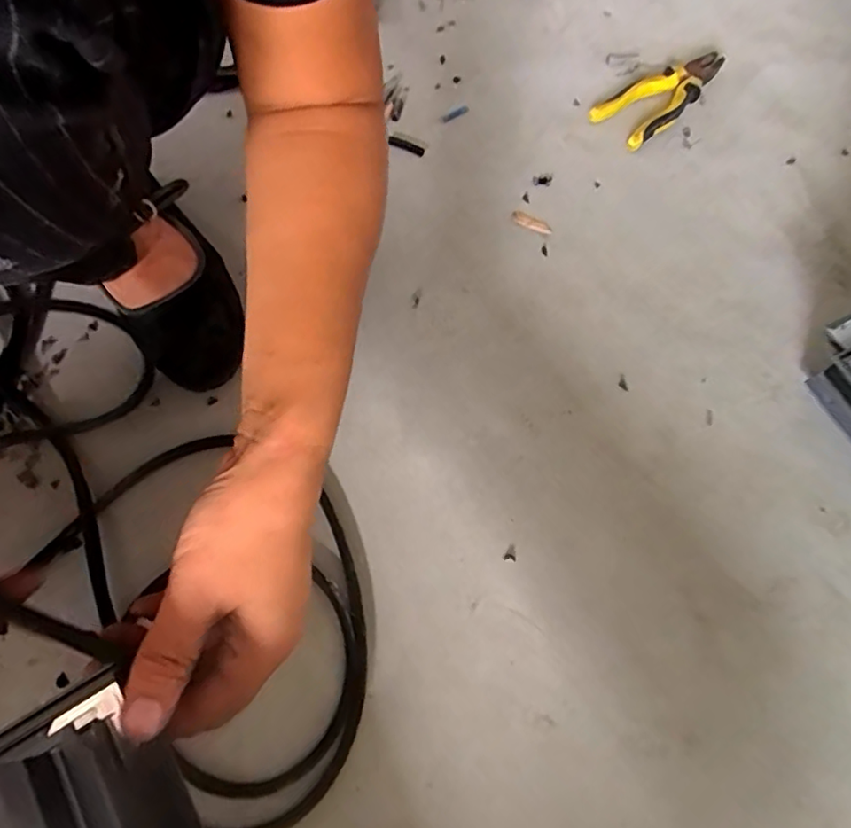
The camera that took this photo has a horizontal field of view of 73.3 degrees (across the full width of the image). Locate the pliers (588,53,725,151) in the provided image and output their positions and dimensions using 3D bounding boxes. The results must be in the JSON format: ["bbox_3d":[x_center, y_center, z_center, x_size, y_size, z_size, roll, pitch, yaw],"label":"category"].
[{"bbox_3d":[0.275,-0.365,0.657,0.176,0.026,0.070,-36,72,-18],"label":"pliers"}]

